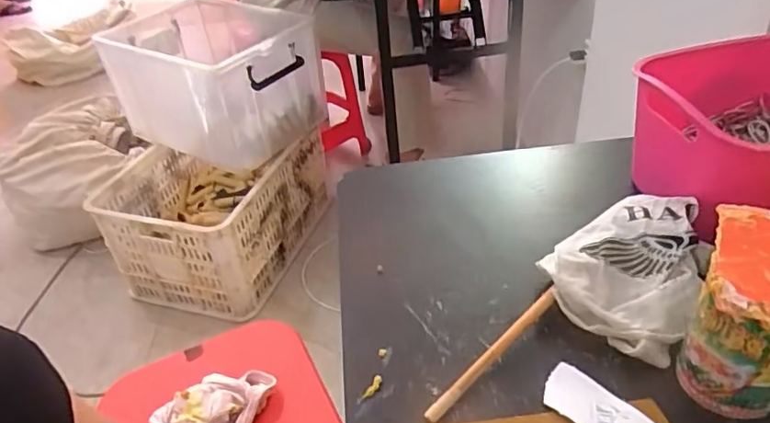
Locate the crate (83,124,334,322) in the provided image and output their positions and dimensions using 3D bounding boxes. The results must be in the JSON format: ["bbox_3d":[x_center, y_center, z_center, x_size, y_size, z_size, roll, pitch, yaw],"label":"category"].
[{"bbox_3d":[-0.486,-0.020,1.593,0.468,0.295,0.539,9,40,17],"label":"crate"}]

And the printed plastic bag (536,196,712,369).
[{"bbox_3d":[0.206,0.044,0.467,0.116,0.053,0.147,26,48,34],"label":"printed plastic bag"}]

